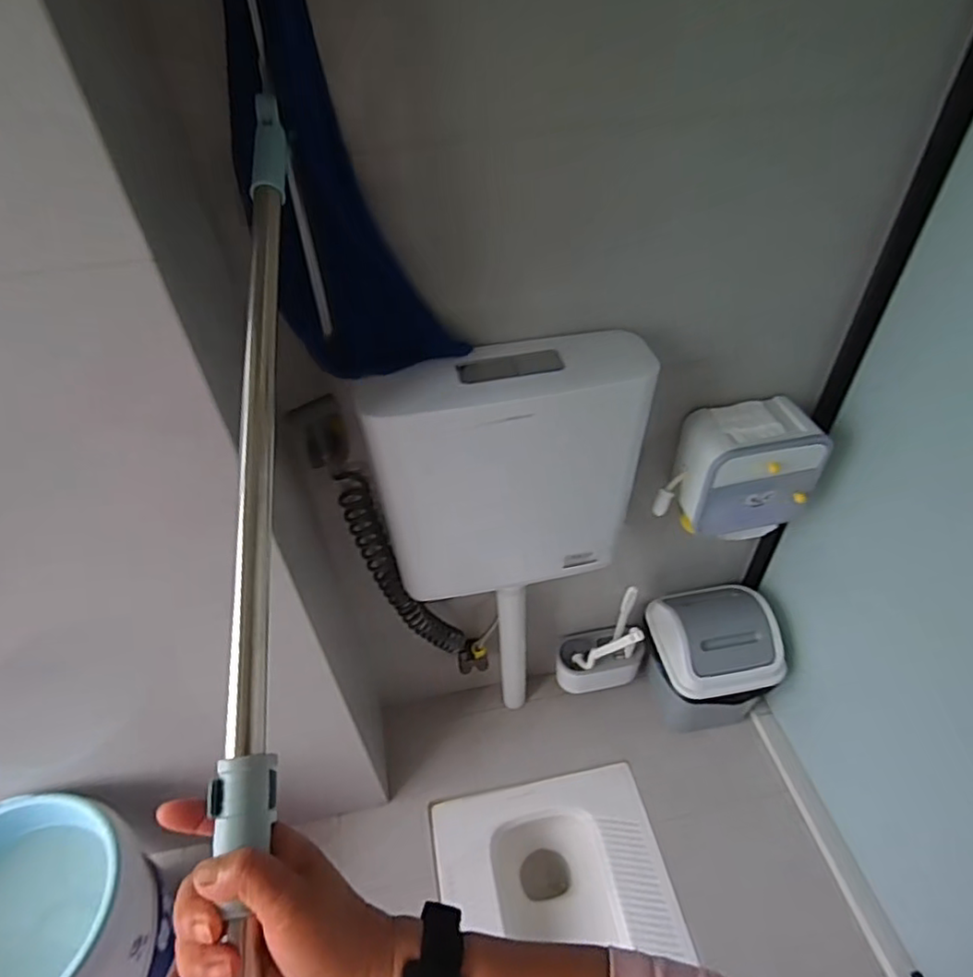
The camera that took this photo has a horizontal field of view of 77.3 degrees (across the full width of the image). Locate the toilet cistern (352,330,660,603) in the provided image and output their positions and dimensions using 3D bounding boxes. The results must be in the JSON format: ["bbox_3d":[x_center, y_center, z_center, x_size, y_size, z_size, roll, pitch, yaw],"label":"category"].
[{"bbox_3d":[0.032,-0.003,0.871,0.360,0.400,0.104,-10,45,-7],"label":"toilet cistern"}]

